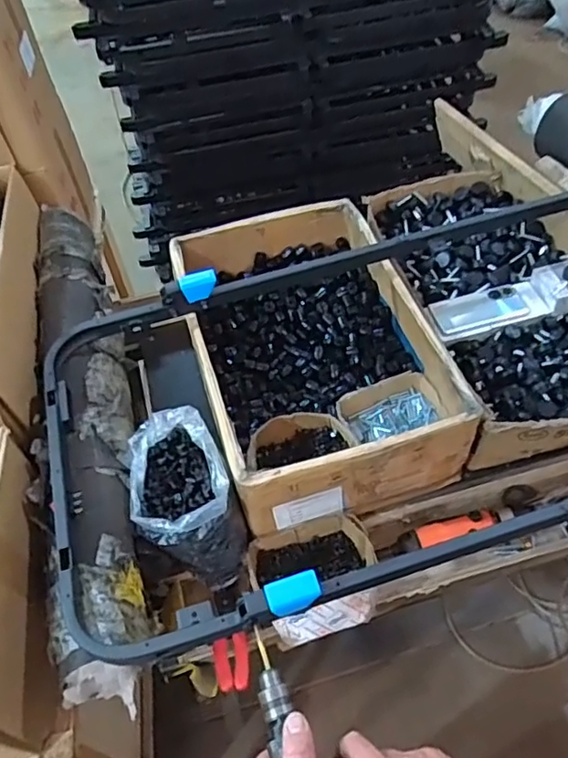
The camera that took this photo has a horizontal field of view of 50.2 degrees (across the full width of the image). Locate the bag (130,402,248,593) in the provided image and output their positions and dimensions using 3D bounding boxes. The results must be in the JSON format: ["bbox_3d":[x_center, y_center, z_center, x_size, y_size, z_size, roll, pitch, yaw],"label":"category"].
[{"bbox_3d":[-0.133,0.166,0.864,0.130,0.164,0.190,-10,52,-2],"label":"bag"}]

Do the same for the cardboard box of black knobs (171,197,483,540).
[{"bbox_3d":[0.037,-0.056,1.015,0.348,0.163,0.545,-17,52,-7],"label":"cardboard box of black knobs"}]

